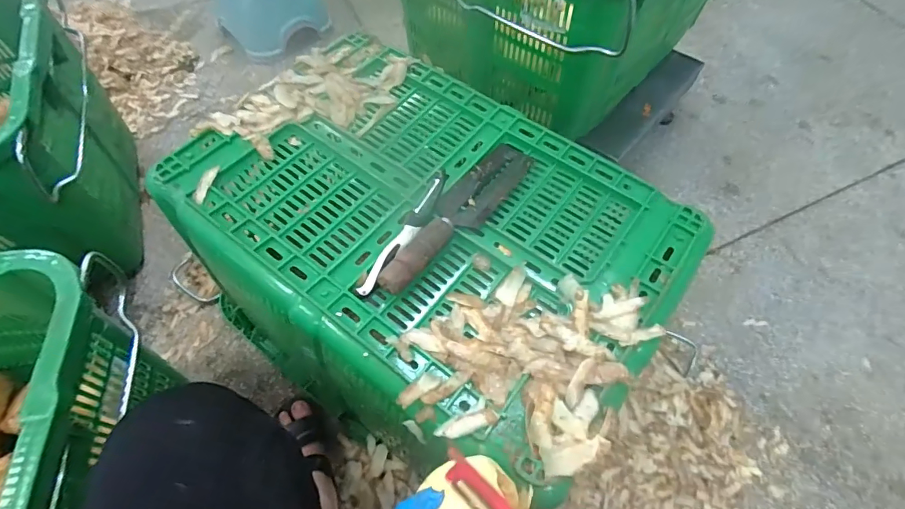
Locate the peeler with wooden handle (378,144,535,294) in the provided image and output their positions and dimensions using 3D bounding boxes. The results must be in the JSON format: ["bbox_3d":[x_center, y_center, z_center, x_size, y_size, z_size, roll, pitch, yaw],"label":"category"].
[{"bbox_3d":[0.008,-0.051,0.519,0.058,0.033,0.248,35,65,18],"label":"peeler with wooden handle"}]

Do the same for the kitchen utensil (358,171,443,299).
[{"bbox_3d":[-0.051,-0.026,0.501,0.023,0.016,0.167,26,65,16],"label":"kitchen utensil"}]

